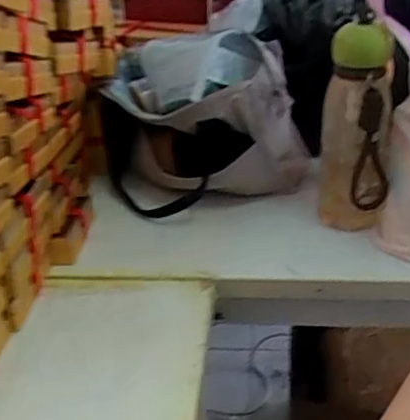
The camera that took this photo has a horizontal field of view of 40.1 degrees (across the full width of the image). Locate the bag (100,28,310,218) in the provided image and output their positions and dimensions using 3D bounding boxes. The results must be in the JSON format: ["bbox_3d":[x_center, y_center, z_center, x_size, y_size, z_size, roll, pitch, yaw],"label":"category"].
[{"bbox_3d":[-0.011,-0.126,0.766,0.229,0.190,0.256,-15,31,-22],"label":"bag"}]

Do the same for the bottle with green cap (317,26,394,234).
[{"bbox_3d":[0.167,-0.080,0.617,0.072,0.228,0.077,5,29,14],"label":"bottle with green cap"}]

